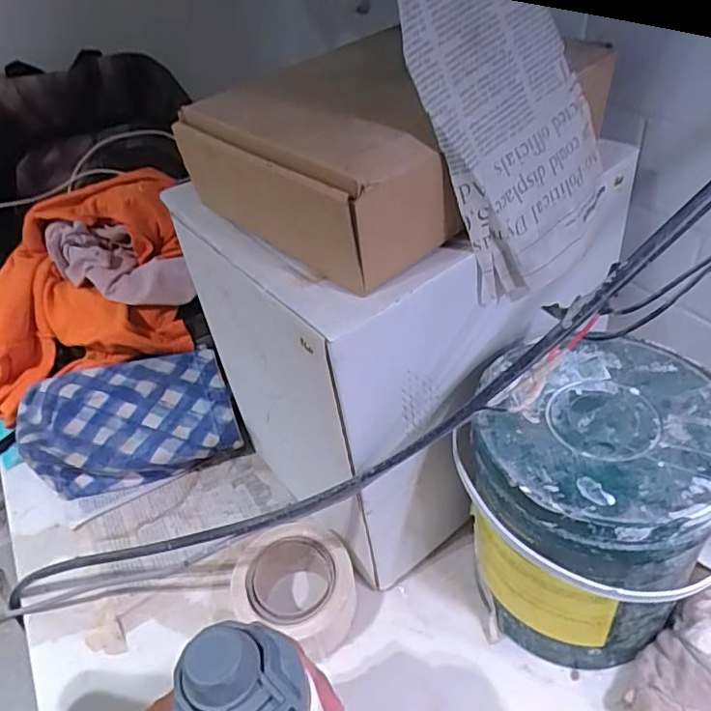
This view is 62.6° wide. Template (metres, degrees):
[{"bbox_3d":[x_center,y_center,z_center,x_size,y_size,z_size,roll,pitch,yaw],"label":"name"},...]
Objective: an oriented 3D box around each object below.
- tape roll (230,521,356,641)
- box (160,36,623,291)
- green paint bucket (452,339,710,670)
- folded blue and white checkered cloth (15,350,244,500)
[{"bbox_3d":[-0.053,0.204,0.524,0.107,0.052,0.098,-4,41,4],"label":"tape roll"},{"bbox_3d":[0.025,-0.177,0.462,0.265,0.090,0.203,-34,47,-27],"label":"box"},{"bbox_3d":[0.181,0.127,0.458,0.180,0.209,0.174,-4,41,4],"label":"green paint bucket"},{"bbox_3d":[-0.259,0.081,0.669,0.240,0.089,0.134,-15,41,-8],"label":"folded blue and white checkered cloth"}]

